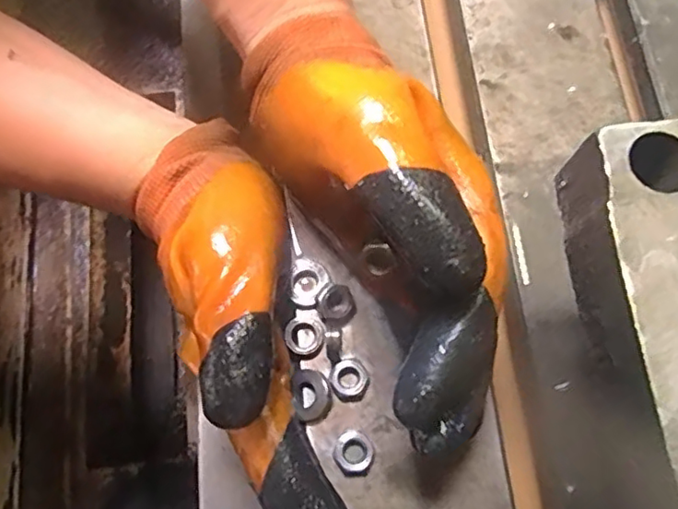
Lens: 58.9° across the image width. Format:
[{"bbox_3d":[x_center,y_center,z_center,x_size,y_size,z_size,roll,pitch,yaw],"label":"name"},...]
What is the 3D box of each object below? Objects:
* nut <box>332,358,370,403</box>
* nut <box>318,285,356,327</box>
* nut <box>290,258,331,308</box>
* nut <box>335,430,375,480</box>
[{"bbox_3d":[0.005,0.058,0.273,0.017,0.008,0.018,0,73,0],"label":"nut"},{"bbox_3d":[-0.001,0.024,0.282,0.017,0.011,0.018,0,73,0],"label":"nut"},{"bbox_3d":[-0.014,0.014,0.286,0.018,0.010,0.023,11,73,4],"label":"nut"},{"bbox_3d":[0.007,0.088,0.264,0.016,0.007,0.020,5,73,2],"label":"nut"}]

